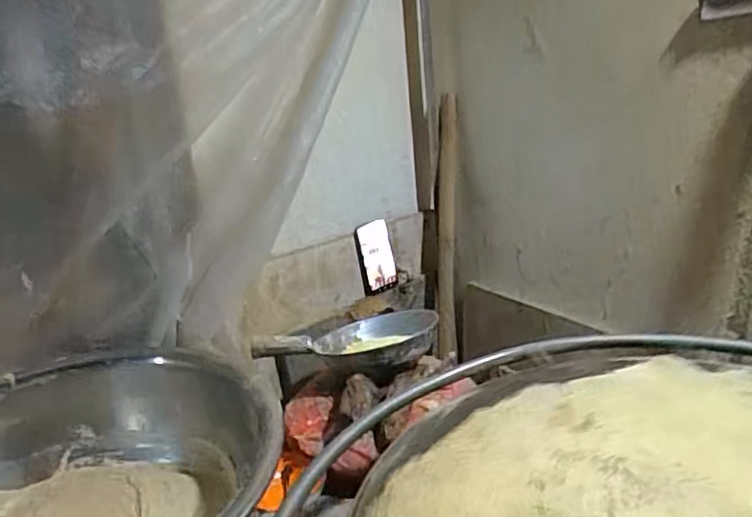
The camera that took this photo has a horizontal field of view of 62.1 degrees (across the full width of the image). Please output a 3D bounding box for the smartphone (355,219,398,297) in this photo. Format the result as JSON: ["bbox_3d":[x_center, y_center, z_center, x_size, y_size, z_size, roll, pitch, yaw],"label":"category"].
[{"bbox_3d":[0.003,-0.002,1.401,0.100,0.156,0.016,-14,8,-38],"label":"smartphone"}]

